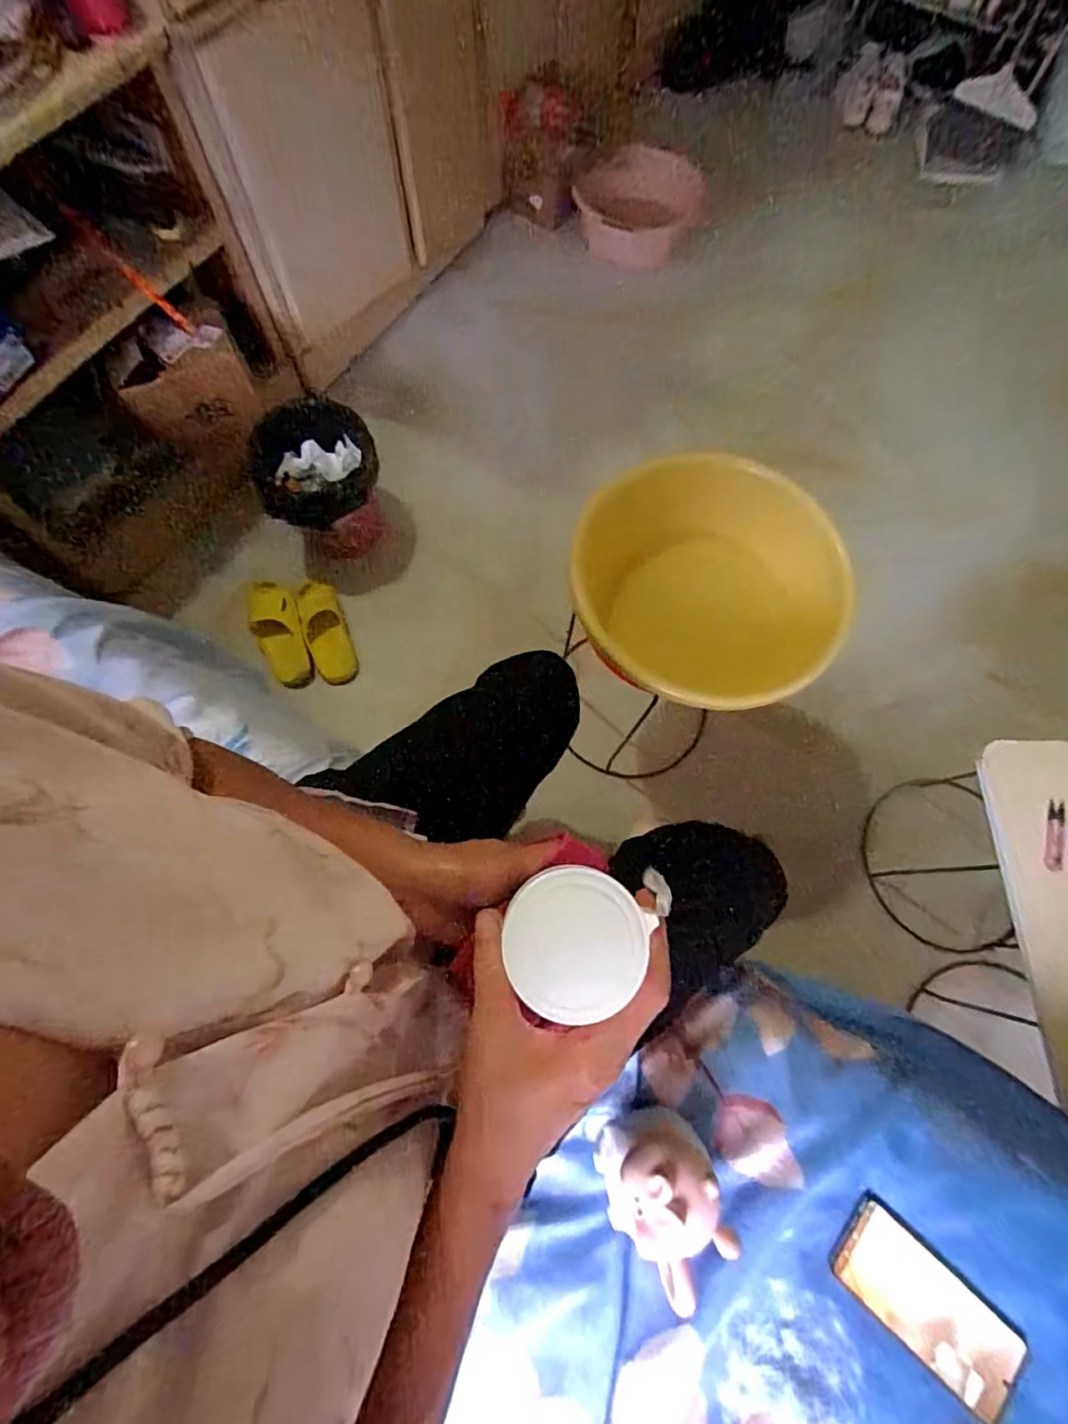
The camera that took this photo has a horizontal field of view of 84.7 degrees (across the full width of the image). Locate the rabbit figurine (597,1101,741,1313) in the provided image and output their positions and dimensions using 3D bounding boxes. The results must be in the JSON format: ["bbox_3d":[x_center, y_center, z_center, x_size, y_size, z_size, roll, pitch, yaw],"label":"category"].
[{"bbox_3d":[0.115,0.422,0.503,0.100,0.089,0.136,-18,72,-6],"label":"rabbit figurine"}]

